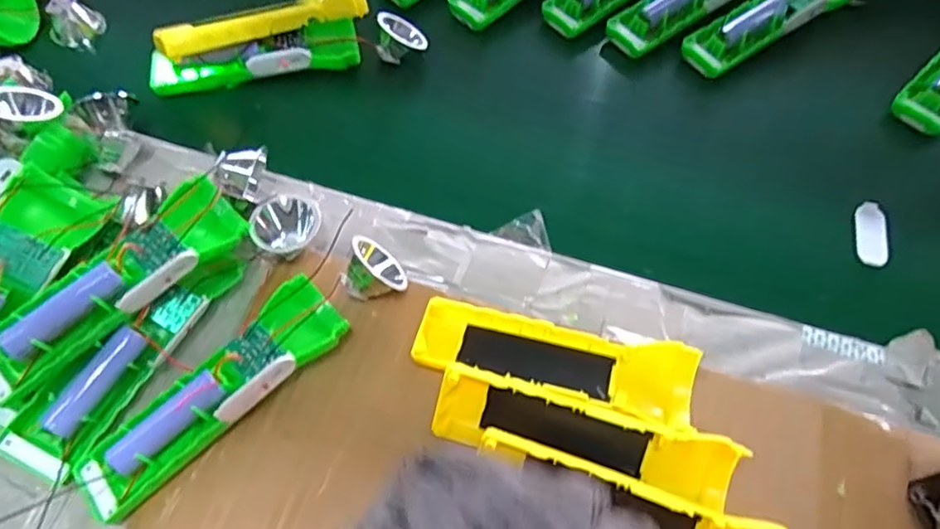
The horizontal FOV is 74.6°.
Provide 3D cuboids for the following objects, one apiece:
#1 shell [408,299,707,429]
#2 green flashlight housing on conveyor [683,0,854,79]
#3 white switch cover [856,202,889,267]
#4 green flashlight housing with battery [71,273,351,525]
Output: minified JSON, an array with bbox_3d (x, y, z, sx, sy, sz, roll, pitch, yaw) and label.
[{"bbox_3d":[0.050,0.058,0.369,0.162,0.029,0.048,15,63,7],"label":"shell"},{"bbox_3d":[0.255,-0.210,0.530,0.162,0.026,0.045,-31,67,-16],"label":"green flashlight housing on conveyor"},{"bbox_3d":[0.289,-0.022,0.443,0.020,0.005,0.051,15,63,7],"label":"white switch cover"},{"bbox_3d":[-0.146,0.073,0.350,0.161,0.031,0.045,-38,69,-19],"label":"green flashlight housing with battery"}]

